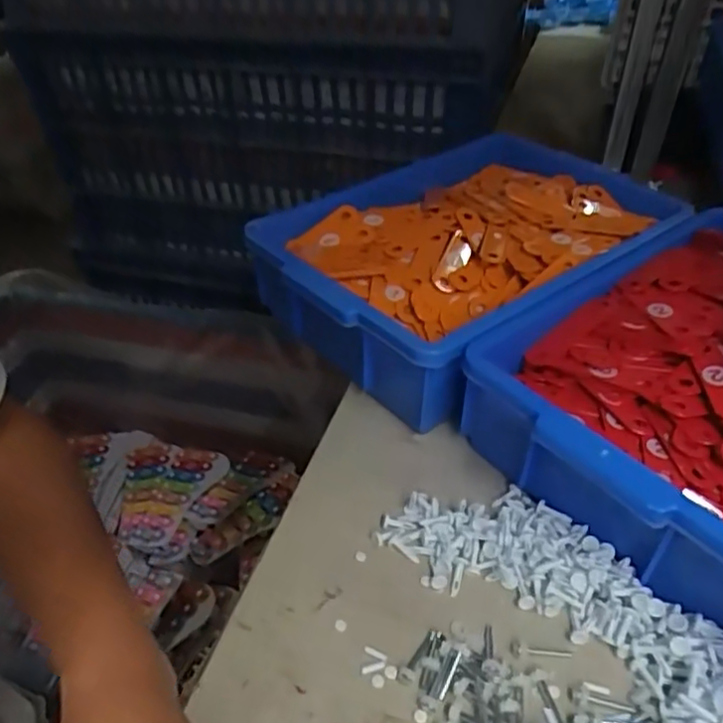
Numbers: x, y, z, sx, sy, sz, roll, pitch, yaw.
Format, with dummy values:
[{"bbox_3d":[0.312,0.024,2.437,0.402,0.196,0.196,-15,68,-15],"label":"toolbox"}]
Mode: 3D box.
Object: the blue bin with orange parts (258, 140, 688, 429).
[{"bbox_3d":[0.104,-0.102,0.593,0.368,0.109,0.240,-32,46,-28],"label":"blue bin with orange parts"}]

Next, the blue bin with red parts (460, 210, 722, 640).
[{"bbox_3d":[0.276,0.005,0.464,0.365,0.086,0.241,-31,46,-28],"label":"blue bin with red parts"}]

